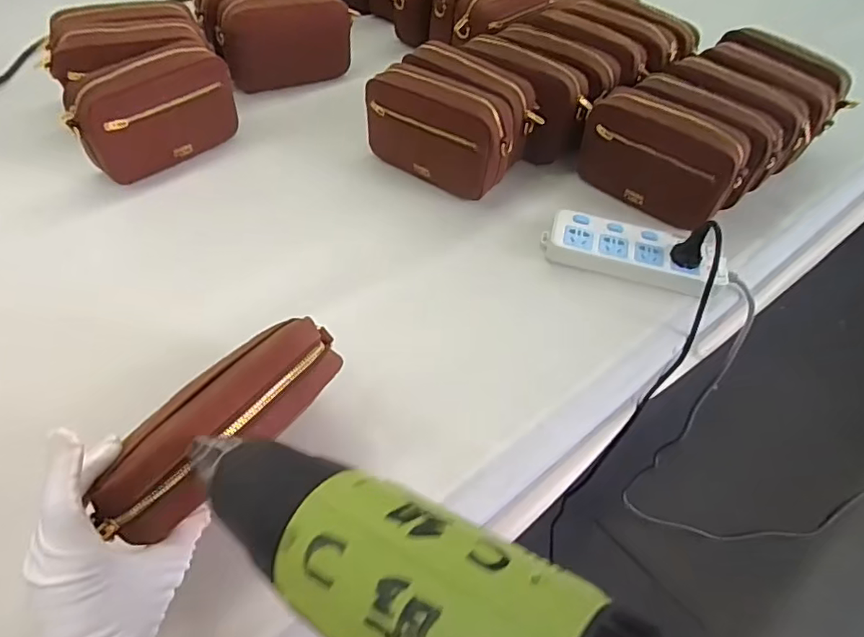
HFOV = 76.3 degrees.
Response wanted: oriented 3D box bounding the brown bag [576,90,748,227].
[{"bbox_3d":[0.287,-0.202,0.688,0.064,0.117,0.189,-31,58,-26],"label":"brown bag"}]

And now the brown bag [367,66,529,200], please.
[{"bbox_3d":[0.022,-0.249,0.710,0.193,0.128,0.102,31,54,21],"label":"brown bag"}]

